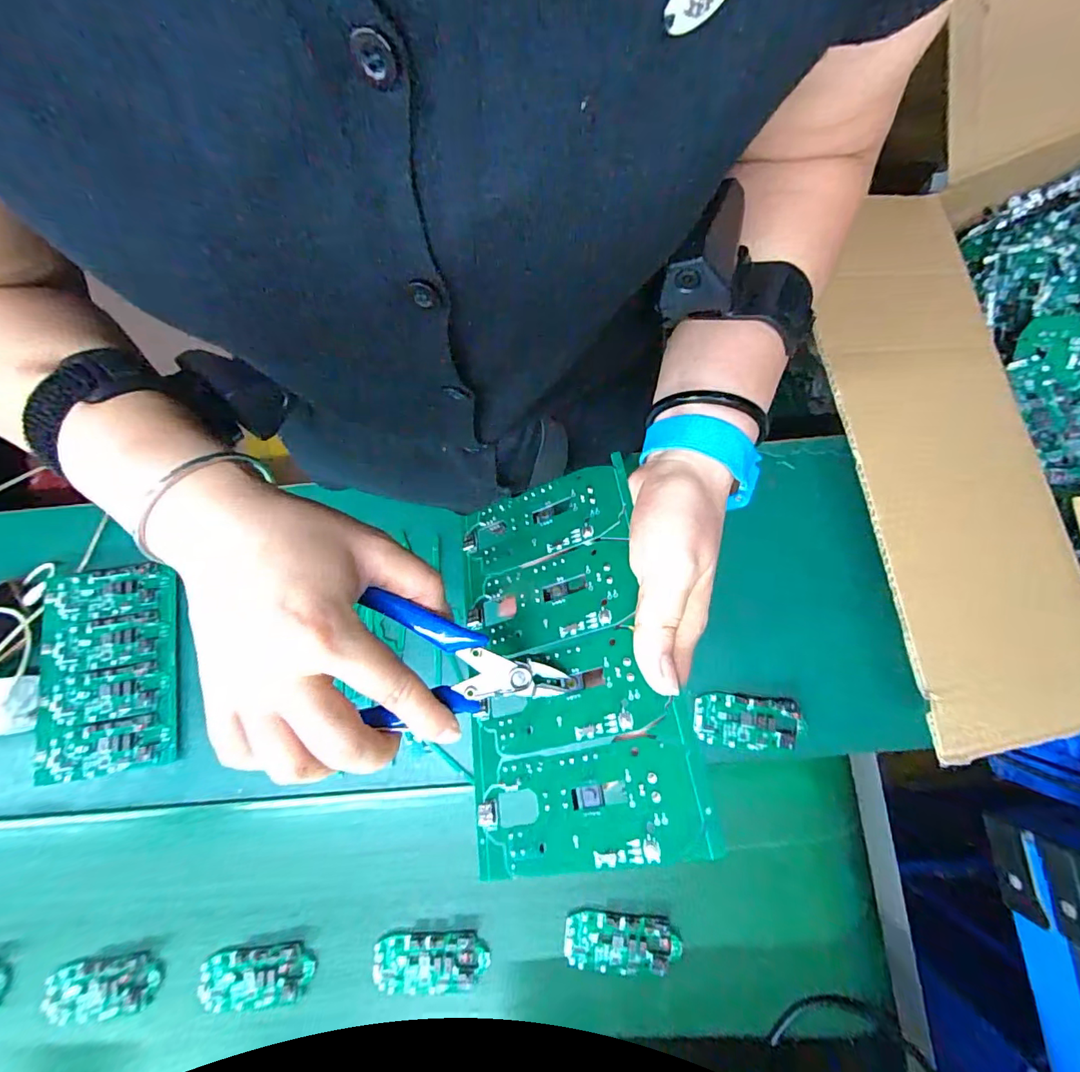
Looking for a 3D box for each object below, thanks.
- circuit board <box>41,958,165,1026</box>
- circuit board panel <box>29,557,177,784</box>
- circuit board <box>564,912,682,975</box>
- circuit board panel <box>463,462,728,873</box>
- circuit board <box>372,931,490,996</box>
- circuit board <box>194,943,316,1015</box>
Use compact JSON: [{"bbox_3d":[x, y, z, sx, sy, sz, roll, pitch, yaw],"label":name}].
[{"bbox_3d":[-0.381,0.396,0.431,0.096,0.009,0.043,-7,80,1],"label":"circuit board"},{"bbox_3d":[-0.416,0.125,0.471,0.115,0.017,0.193,-12,80,0],"label":"circuit board panel"},{"bbox_3d":[0.070,0.351,0.427,0.096,0.012,0.044,2,80,3],"label":"circuit board"},{"bbox_3d":[0.008,0.054,0.248,0.104,0.004,0.187,-21,58,22],"label":"circuit board panel"},{"bbox_3d":[-0.095,0.371,0.429,0.097,0.006,0.048,-2,80,2],"label":"circuit board"},{"bbox_3d":[-0.247,0.384,0.430,0.099,0.008,0.045,-9,80,1],"label":"circuit board"}]

